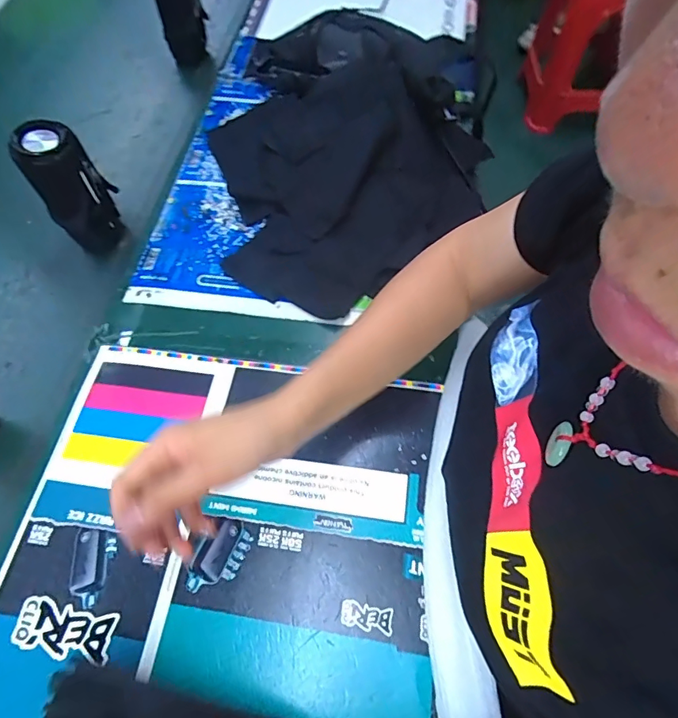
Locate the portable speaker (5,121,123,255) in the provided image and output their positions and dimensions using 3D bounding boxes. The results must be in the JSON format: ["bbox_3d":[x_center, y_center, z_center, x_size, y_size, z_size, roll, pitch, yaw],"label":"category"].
[{"bbox_3d":[-0.298,-0.188,0.525,0.062,0.150,0.058,-19,63,-7],"label":"portable speaker"}]

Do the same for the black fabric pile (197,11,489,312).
[{"bbox_3d":[0.023,-0.295,0.597,0.391,0.087,0.500,-2,62,1],"label":"black fabric pile"}]

